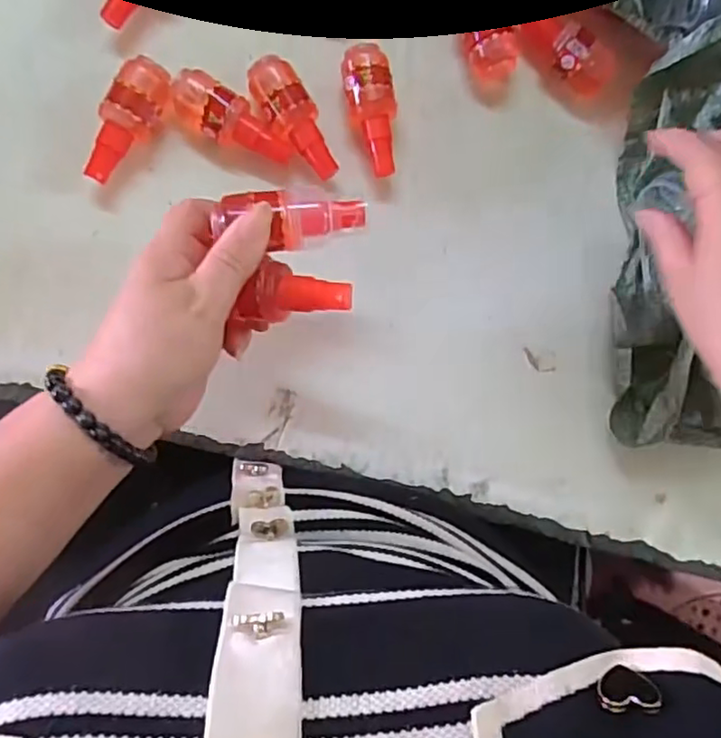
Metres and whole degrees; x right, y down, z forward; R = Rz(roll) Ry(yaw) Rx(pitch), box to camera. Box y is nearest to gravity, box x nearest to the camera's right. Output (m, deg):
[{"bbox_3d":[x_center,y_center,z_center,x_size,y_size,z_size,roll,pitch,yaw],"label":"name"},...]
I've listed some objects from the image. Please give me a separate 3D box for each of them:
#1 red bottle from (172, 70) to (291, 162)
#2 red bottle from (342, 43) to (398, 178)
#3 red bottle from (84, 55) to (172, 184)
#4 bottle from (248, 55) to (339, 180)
[{"bbox_3d":[-0.077,-0.149,0.382,0.076,0.032,0.030,30,88,-6],"label":"red bottle"},{"bbox_3d":[0.008,-0.160,0.393,0.029,0.030,0.076,-10,92,-6],"label":"red bottle"},{"bbox_3d":[-0.138,-0.146,0.373,0.028,0.025,0.077,27,88,-6],"label":"red bottle"},{"bbox_3d":[-0.040,-0.153,0.386,0.028,0.029,0.077,-33,94,-5],"label":"bottle"}]

